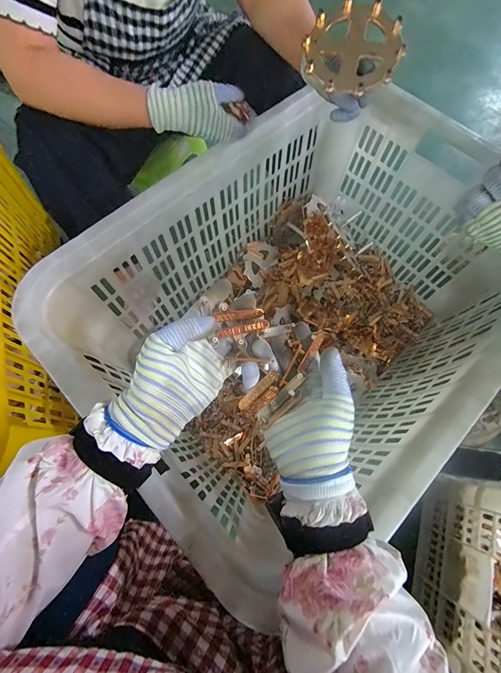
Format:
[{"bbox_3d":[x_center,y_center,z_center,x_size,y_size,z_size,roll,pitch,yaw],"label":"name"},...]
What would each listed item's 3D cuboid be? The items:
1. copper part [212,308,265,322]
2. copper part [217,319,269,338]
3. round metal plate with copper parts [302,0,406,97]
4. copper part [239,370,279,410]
[{"bbox_3d":[-0.013,-0.024,0.329,0.053,0.007,0.009,-7,71,-8],"label":"copper part"},{"bbox_3d":[-0.008,-0.009,0.329,0.057,0.007,0.010,-11,71,2],"label":"copper part"},{"bbox_3d":[0.147,-0.401,0.417,0.123,0.015,0.121,0,89,9],"label":"round metal plate with copper parts"},{"bbox_3d":[0.009,0.059,0.326,0.055,0.005,0.011,-45,77,3],"label":"copper part"}]

